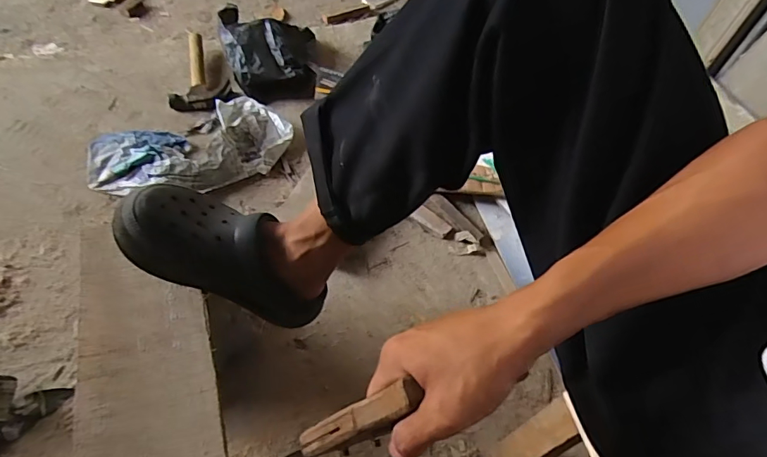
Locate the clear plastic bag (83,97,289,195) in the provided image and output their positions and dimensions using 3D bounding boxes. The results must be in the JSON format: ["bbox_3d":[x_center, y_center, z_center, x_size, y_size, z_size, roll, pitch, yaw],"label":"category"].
[{"bbox_3d":[-0.361,-0.153,0.895,0.373,0.047,0.192,-15,58,-15],"label":"clear plastic bag"}]

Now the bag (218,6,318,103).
[{"bbox_3d":[-0.254,-0.378,1.047,0.199,0.120,0.202,-3,55,-6],"label":"bag"}]

